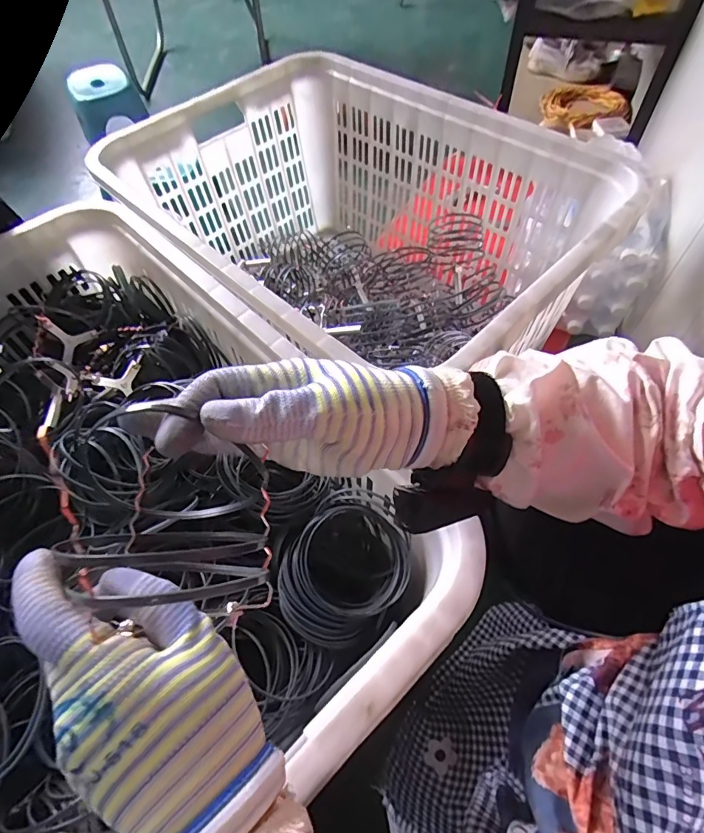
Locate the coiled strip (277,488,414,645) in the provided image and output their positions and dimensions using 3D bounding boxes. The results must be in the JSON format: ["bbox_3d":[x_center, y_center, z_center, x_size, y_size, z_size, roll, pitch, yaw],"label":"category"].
[{"bbox_3d":[-0.006,0.162,0.495,0.122,0.038,0.158,32,64,21],"label":"coiled strip"}]

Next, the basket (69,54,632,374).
[{"bbox_3d":[0.006,-0.316,0.881,0.612,0.352,0.789,-41,64,-21],"label":"basket"}]

